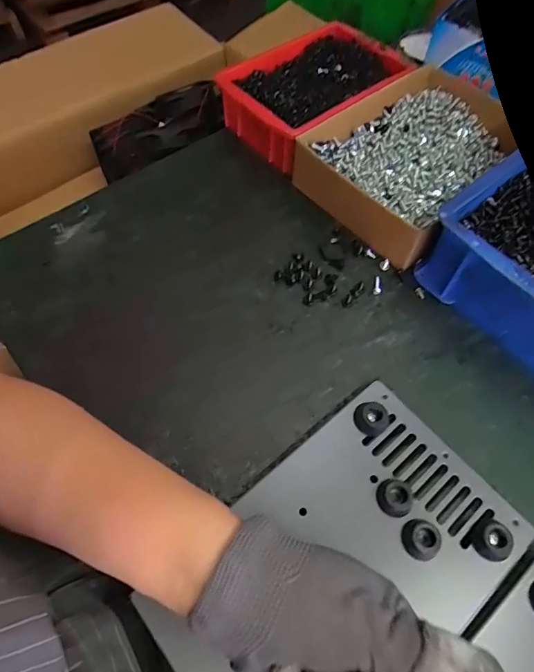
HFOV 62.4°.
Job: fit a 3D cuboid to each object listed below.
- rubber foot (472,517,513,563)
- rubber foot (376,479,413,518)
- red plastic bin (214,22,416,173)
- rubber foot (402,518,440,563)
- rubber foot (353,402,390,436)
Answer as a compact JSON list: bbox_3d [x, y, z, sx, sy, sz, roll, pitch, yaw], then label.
[{"bbox_3d":[0.149,0.135,0.290,0.022,0.014,0.021,1,61,-1],"label":"rubber foot"},{"bbox_3d":[0.087,0.111,0.303,0.022,0.014,0.021,1,61,-1],"label":"rubber foot"},{"bbox_3d":[0.055,-0.282,0.512,0.198,0.055,0.132,-37,68,-20],"label":"red plastic bin"},{"bbox_3d":[0.101,0.134,0.290,0.022,0.015,0.024,-23,64,-14],"label":"rubber foot"},{"bbox_3d":[0.078,0.062,0.330,0.022,0.013,0.023,1,61,-1],"label":"rubber foot"}]

